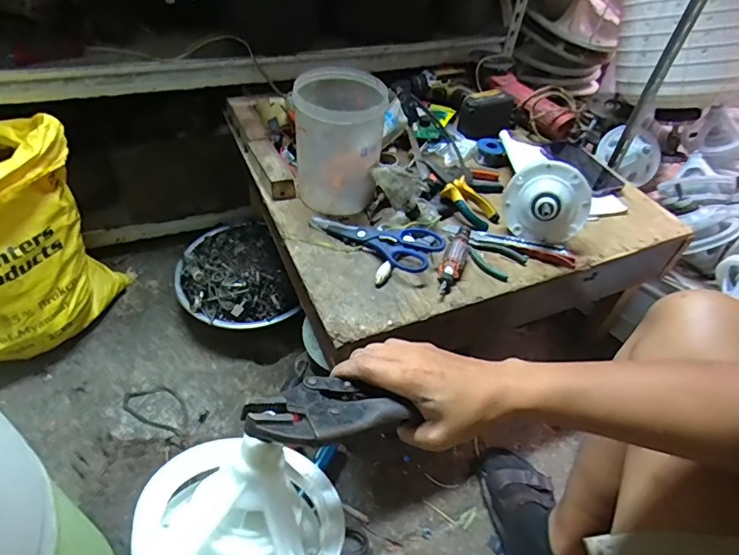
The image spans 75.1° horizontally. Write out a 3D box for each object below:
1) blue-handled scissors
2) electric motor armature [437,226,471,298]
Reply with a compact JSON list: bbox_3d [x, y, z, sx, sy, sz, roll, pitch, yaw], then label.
[{"bbox_3d":[0.012,-0.068,0.718,0.194,0.031,0.074,29,50,20],"label":"blue-handled scissors"},{"bbox_3d":[0.126,-0.031,0.700,0.033,0.033,0.140,18,47,10],"label":"electric motor armature"}]

